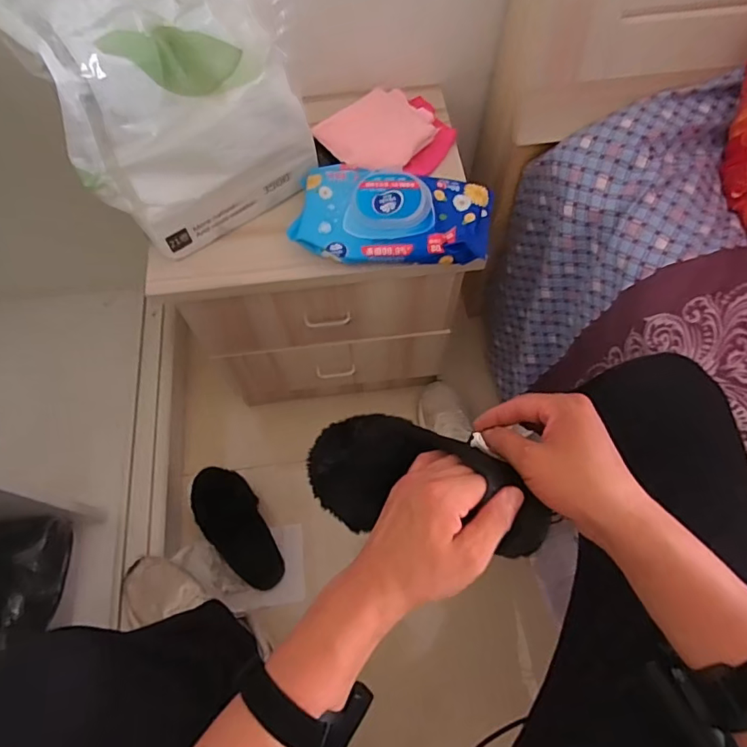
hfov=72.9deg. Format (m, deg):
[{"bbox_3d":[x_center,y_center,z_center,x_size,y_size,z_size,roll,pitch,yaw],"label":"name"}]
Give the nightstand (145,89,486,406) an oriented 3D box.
[{"bbox_3d":[-0.081,-0.175,0.881,0.405,0.460,0.302,-5,65,-1],"label":"nightstand"}]

